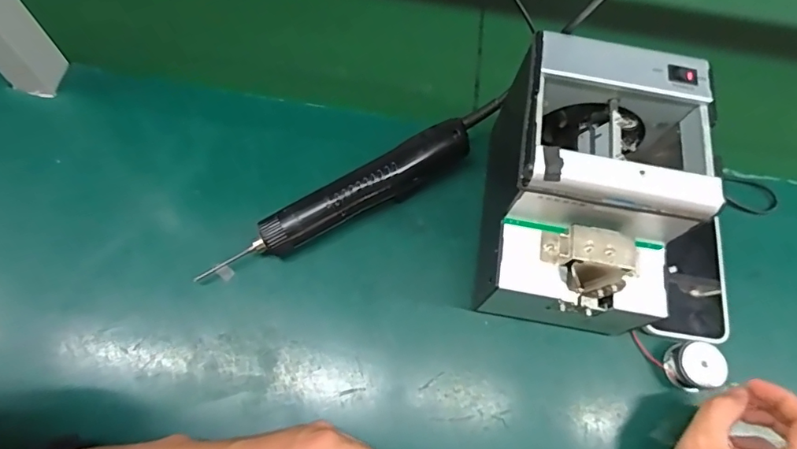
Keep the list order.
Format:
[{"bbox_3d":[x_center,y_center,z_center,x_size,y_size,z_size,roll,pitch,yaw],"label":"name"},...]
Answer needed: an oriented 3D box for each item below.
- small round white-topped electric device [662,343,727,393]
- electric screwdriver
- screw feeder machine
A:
[{"bbox_3d":[0.245,0.117,0.401,0.034,0.027,0.037,1,67,-3],"label":"small round white-topped electric device"},{"bbox_3d":[-0.050,-0.016,0.423,0.256,0.050,0.037,-29,72,-15],"label":"electric screwdriver"},{"bbox_3d":[0.143,-0.020,0.382,0.126,0.151,0.170,12,67,2],"label":"screw feeder machine"}]

